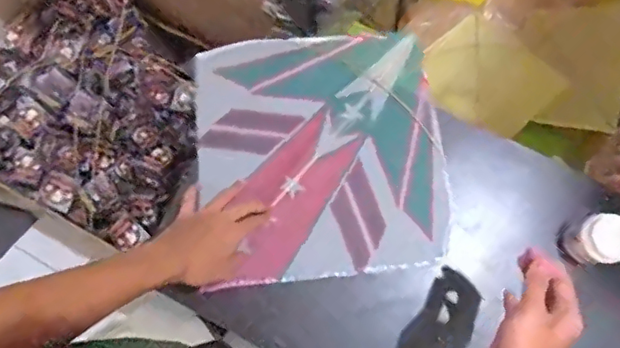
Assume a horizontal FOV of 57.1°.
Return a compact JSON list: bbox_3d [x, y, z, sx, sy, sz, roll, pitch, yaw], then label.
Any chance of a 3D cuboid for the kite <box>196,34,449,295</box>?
[{"bbox_3d":[0.015,-0.029,0.772,0.319,0.020,0.327,-5,81,0],"label":"kite"}]

